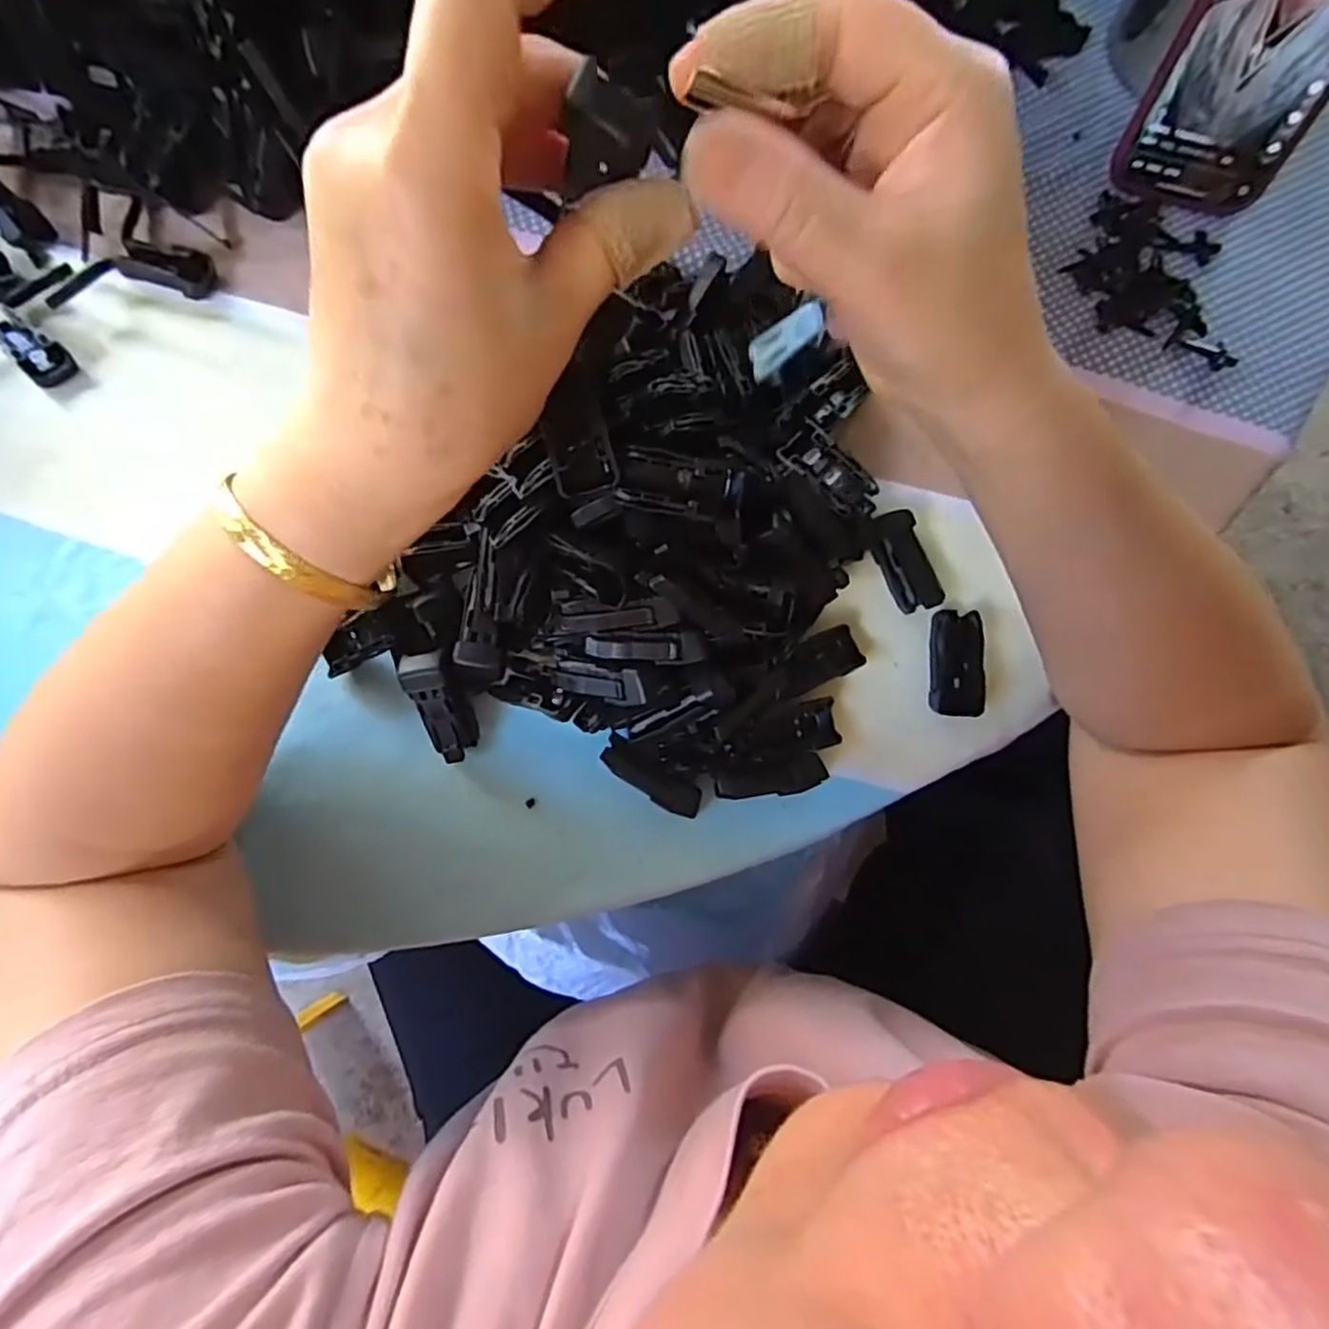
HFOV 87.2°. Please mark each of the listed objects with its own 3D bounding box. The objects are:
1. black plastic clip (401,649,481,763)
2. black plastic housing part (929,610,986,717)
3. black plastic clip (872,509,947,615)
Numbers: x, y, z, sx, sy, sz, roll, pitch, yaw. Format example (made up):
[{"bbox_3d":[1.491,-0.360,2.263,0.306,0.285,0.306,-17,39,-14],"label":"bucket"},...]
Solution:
[{"bbox_3d":[-0.092,0.017,0.292,0.019,0.013,0.047,-21,114,-5],"label":"black plastic clip"},{"bbox_3d":[0.129,-0.001,0.309,0.022,0.010,0.046,2,79,0],"label":"black plastic housing part"},{"bbox_3d":[0.109,-0.045,0.315,0.020,0.014,0.045,-22,80,-5],"label":"black plastic clip"}]

